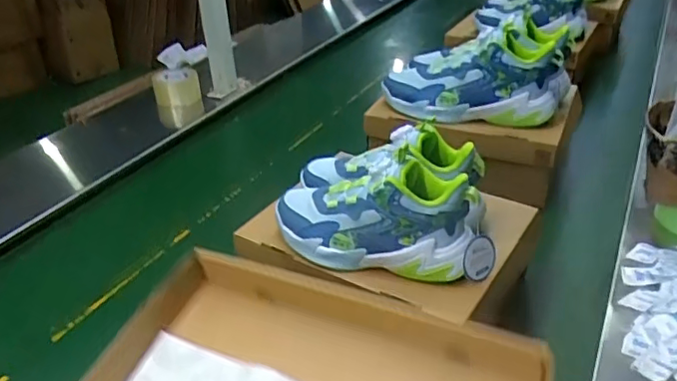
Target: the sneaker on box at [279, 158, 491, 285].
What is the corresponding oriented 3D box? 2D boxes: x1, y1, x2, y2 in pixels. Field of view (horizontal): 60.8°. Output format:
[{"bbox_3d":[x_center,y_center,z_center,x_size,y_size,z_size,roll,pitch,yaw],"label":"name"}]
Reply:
[{"bbox_3d":[0.045,0.025,0.633,0.237,0.105,0.086,3,32,11],"label":"sneaker on box"}]

